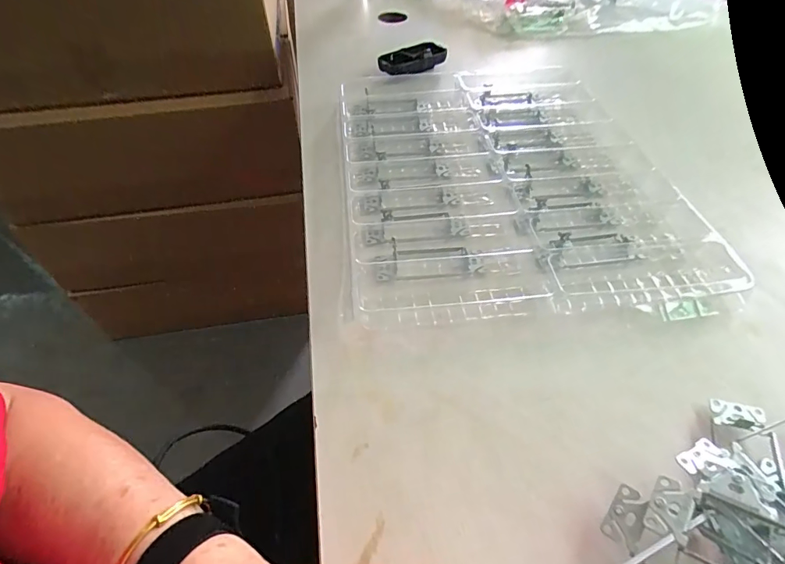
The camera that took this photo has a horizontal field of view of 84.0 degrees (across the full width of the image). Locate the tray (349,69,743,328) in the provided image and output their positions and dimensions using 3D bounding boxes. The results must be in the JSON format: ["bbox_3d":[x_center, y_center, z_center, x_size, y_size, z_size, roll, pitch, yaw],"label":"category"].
[{"bbox_3d":[0.122,-0.133,0.509,0.359,0.030,0.441,-4,48,-1],"label":"tray"}]

